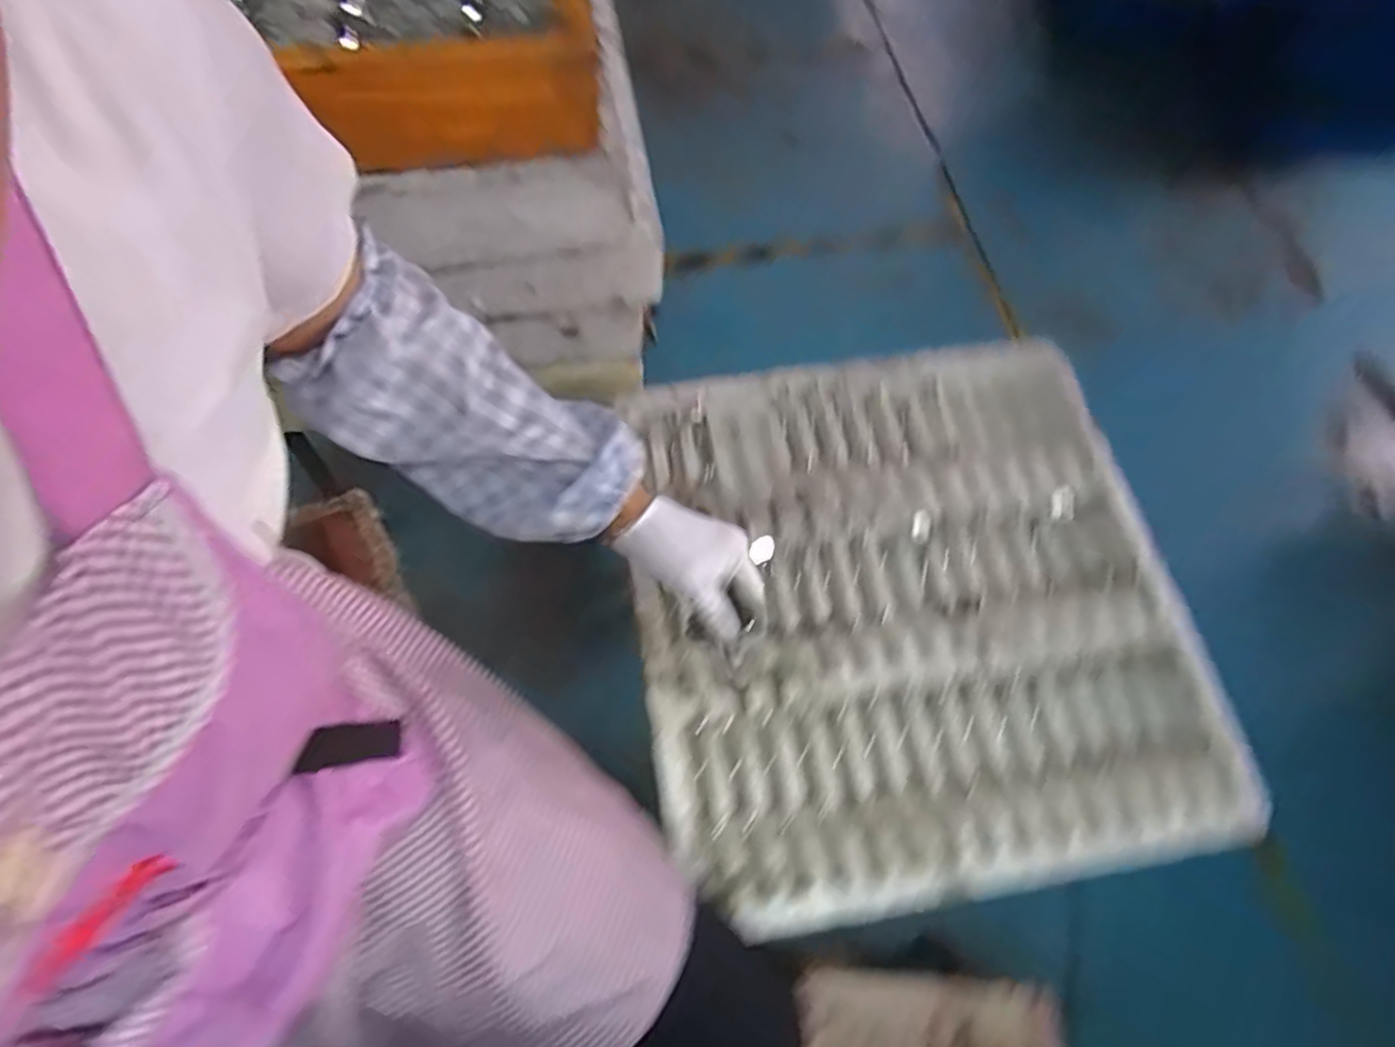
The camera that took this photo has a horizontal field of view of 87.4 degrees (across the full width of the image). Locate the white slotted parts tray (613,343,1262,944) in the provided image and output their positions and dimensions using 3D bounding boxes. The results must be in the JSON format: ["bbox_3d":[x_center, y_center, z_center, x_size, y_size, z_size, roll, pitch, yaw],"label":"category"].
[{"bbox_3d":[0.209,0.073,0.769,0.536,0.077,0.562,-8,67,-7],"label":"white slotted parts tray"}]

